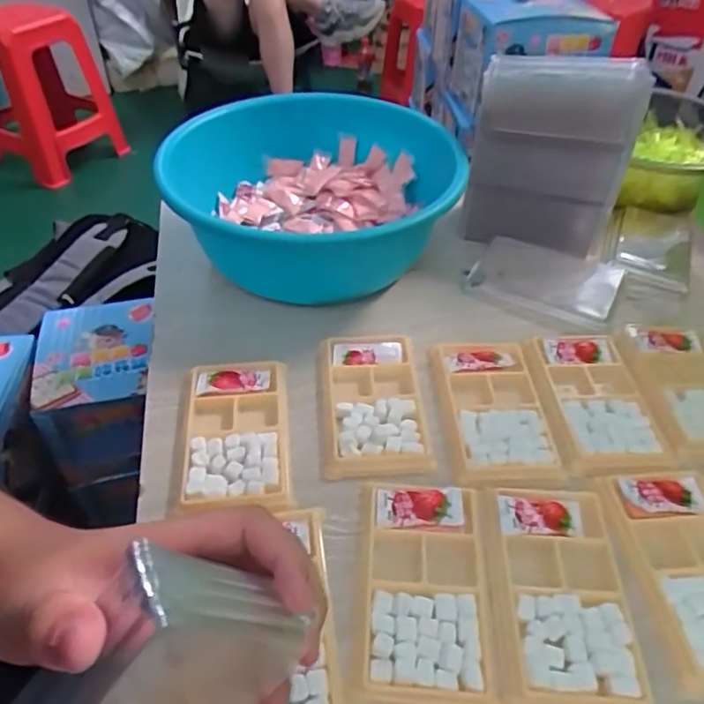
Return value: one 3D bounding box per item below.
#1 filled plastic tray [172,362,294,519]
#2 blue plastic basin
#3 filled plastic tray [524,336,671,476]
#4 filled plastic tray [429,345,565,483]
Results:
[{"bbox_3d":[-0.085,0.059,0.435,0.077,0.012,0.135,-5,45,-5],"label":"filled plastic tray"},{"bbox_3d":[-0.037,-0.147,0.576,0.266,0.104,0.270,0,44,0],"label":"blue plastic basin"},{"bbox_3d":[0.189,0.036,0.465,0.078,0.010,0.134,0,44,0],"label":"filled plastic tray"},{"bbox_3d":[0.108,0.043,0.454,0.073,0.011,0.135,-2,44,-3],"label":"filled plastic tray"}]

